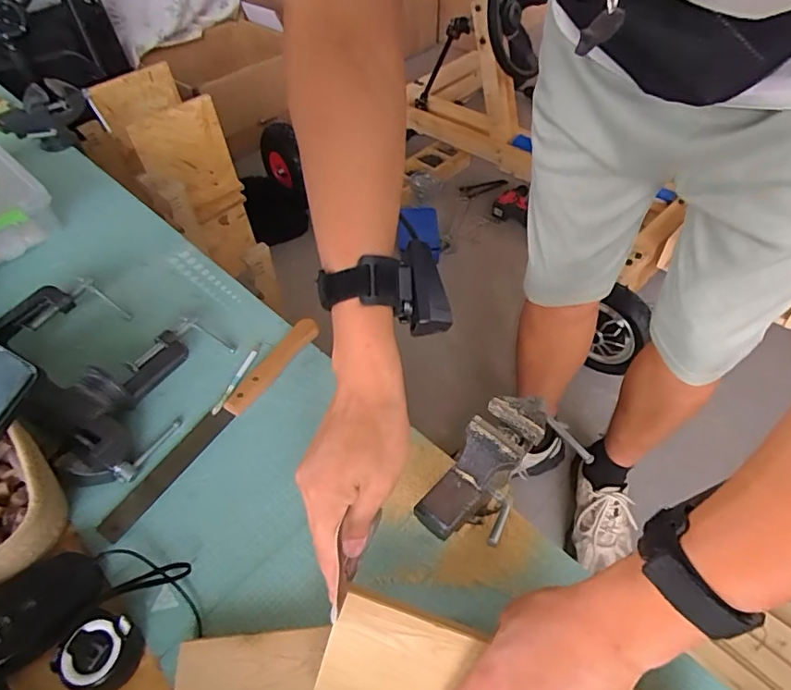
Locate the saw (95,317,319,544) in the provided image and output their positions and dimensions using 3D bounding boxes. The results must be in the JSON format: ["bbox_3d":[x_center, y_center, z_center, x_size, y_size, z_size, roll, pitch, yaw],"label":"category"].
[{"bbox_3d":[-0.187,0.075,0.561,0.031,0.014,0.298,27,58,22],"label":"saw"}]

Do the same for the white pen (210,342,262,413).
[{"bbox_3d":[-0.180,0.036,0.600,0.012,0.006,0.105,14,54,14],"label":"white pen"}]

